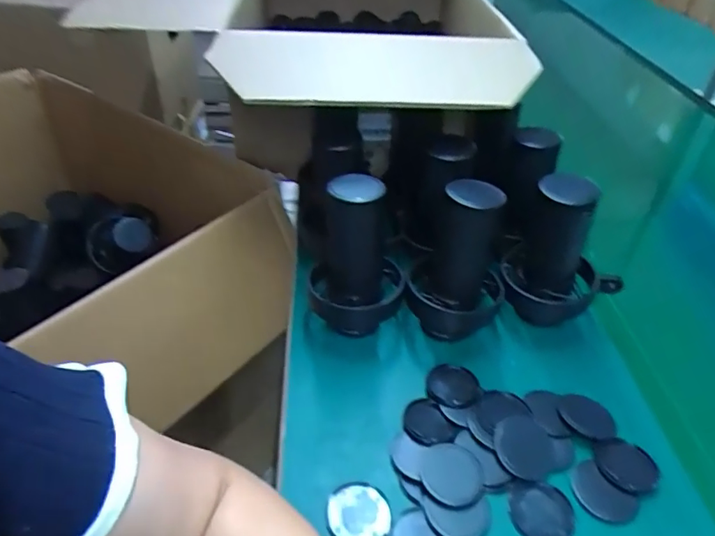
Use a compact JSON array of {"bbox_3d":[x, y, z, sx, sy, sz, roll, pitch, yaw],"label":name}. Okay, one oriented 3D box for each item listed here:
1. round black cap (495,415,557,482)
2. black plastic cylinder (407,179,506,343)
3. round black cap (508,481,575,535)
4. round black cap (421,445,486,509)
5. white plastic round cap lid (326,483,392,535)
[{"bbox_3d":[0.143,0.150,0.432,0.049,0.007,0.056,27,46,26],"label":"round black cap"},{"bbox_3d":[0.099,-0.005,0.497,0.095,0.154,0.090,18,43,17],"label":"black plastic cylinder"},{"bbox_3d":[0.144,0.192,0.398,0.049,0.006,0.048,2,41,-1],"label":"round black cap"},{"bbox_3d":[0.076,0.165,0.409,0.049,0.005,0.049,2,41,-1],"label":"round black cap"},{"bbox_3d":[0.001,0.191,0.394,0.048,0.006,0.047,2,41,-1],"label":"white plastic round cap lid"}]

